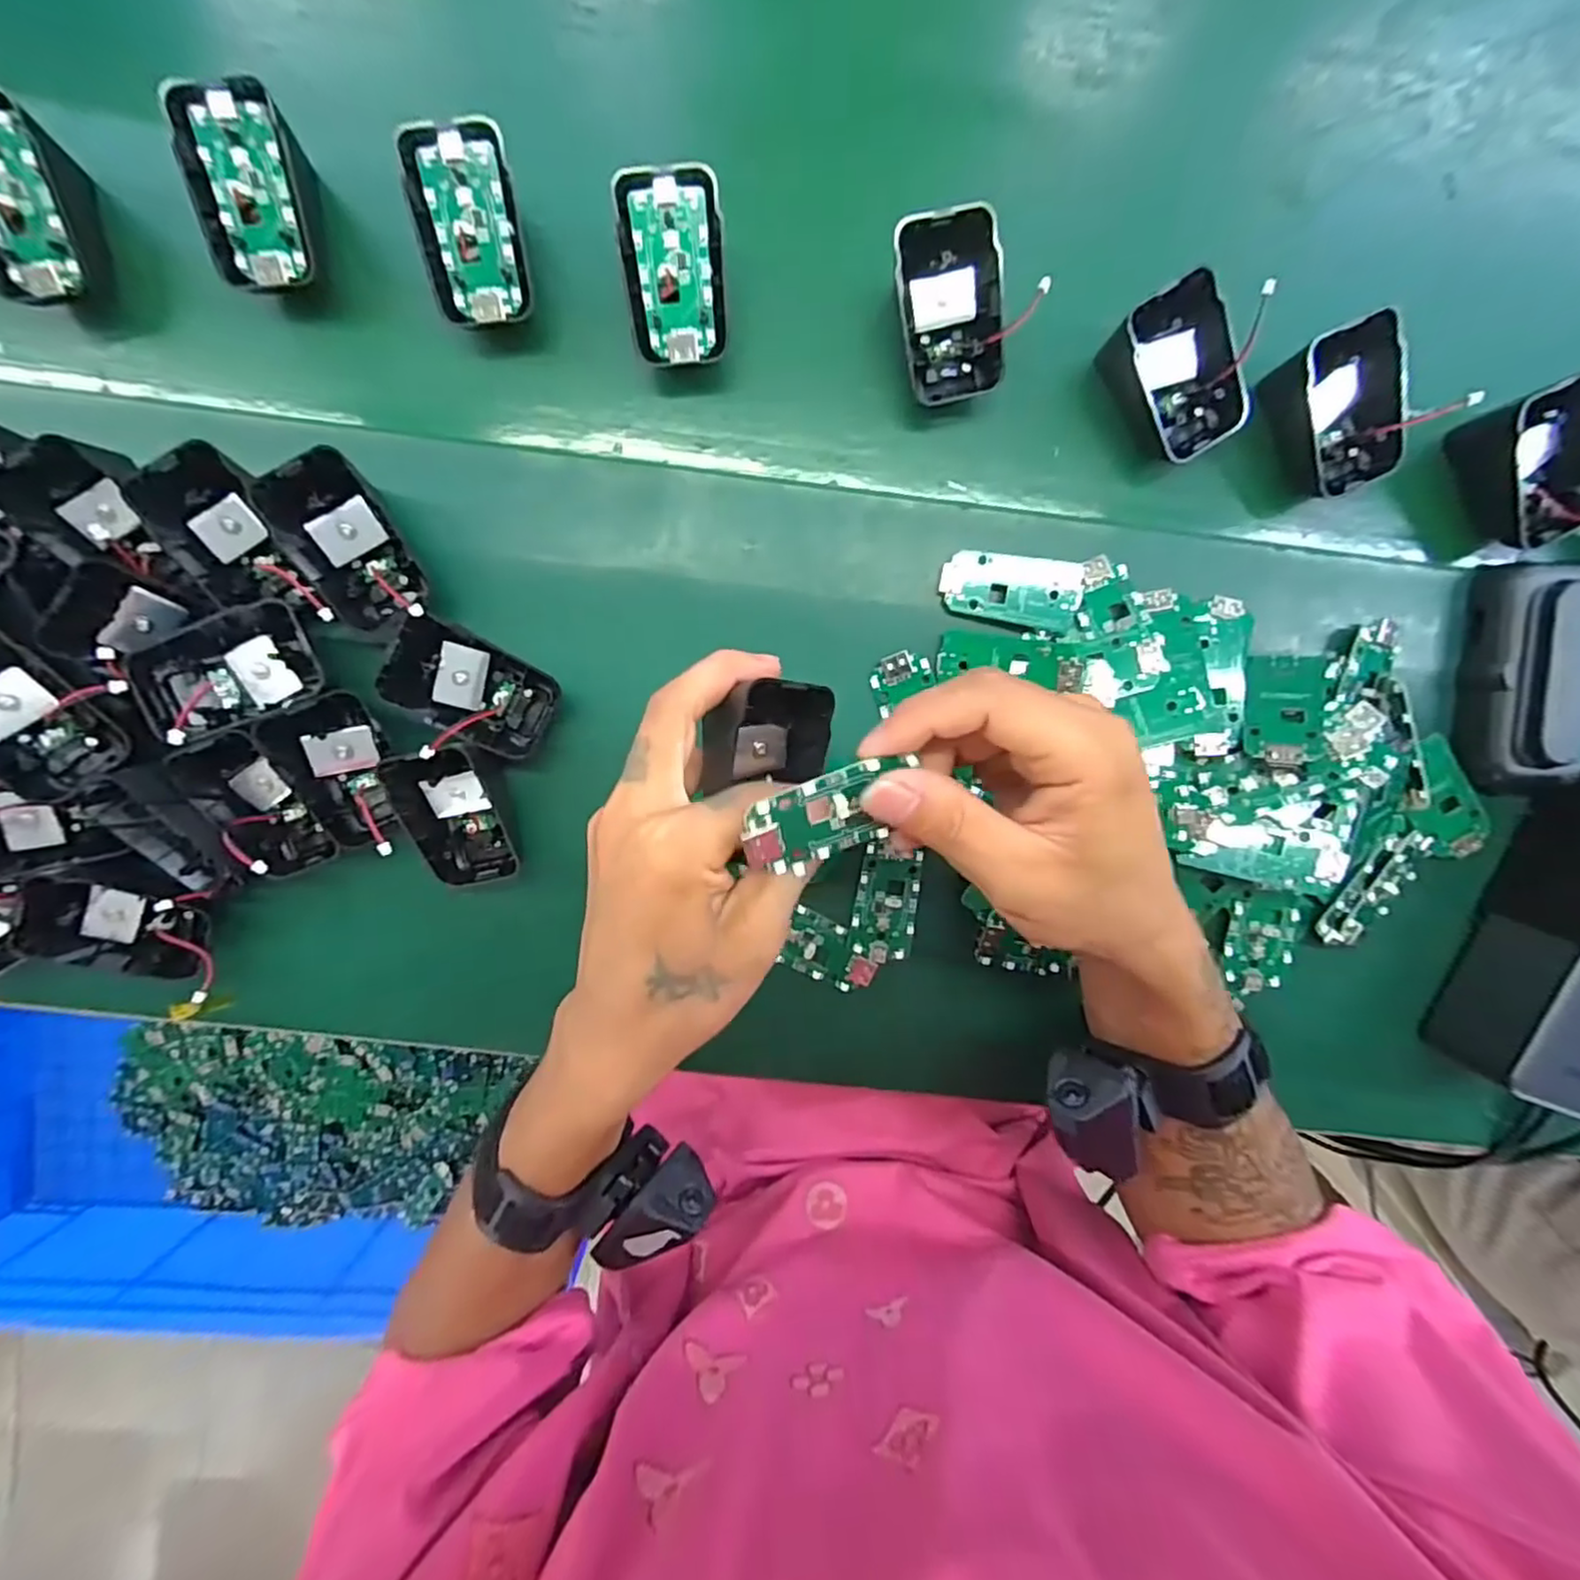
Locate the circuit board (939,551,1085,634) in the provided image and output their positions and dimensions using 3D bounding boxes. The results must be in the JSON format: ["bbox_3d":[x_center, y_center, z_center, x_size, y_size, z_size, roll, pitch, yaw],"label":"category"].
[{"bbox_3d":[0.104,-0.094,0.319,0.064,0.009,0.033,8,95,0],"label":"circuit board"}]

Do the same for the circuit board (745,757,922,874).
[{"bbox_3d":[0.014,0.009,0.221,0.060,0.005,0.031,-21,125,-8],"label":"circuit board"}]

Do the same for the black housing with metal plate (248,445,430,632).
[{"bbox_3d":[-0.192,-0.106,0.292,0.043,0.029,0.062,-23,95,3],"label":"black housing with metal plate"}]

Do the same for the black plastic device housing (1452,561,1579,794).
[{"bbox_3d":[0.354,-0.053,0.321,0.047,0.027,0.105,-4,95,1],"label":"black plastic device housing"}]

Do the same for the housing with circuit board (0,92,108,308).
[{"bbox_3d":[-0.331,-0.249,0.292,0.045,0.035,0.069,-1,95,1],"label":"housing with circuit board"}]

